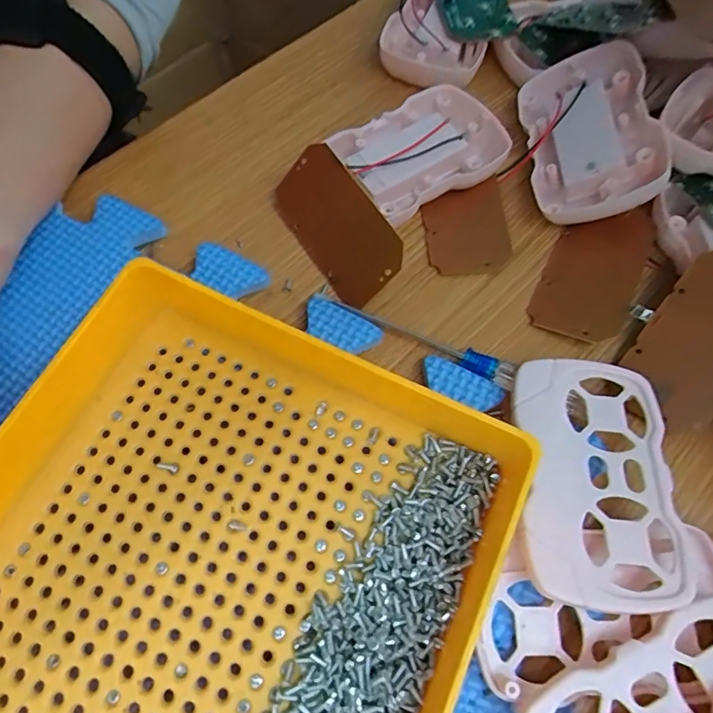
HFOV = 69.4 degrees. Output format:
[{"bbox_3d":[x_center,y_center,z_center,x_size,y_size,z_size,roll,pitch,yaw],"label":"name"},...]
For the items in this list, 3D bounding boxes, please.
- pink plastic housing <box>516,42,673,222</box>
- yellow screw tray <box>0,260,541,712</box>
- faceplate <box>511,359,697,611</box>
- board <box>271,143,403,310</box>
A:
[{"bbox_3d":[0.109,-0.105,0.243,0.054,0.020,0.088,-14,65,23],"label":"pink plastic housing"},{"bbox_3d":[-0.066,0.100,0.137,0.161,0.033,0.239,25,68,9],"label":"yellow screw tray"},{"bbox_3d":[0.085,0.041,0.183,0.057,0.014,0.085,1,66,-1],"label":"faceplate"},{"bbox_3d":[-0.010,-0.058,0.227,0.073,0.039,0.004,54,31,16],"label":"board"}]

